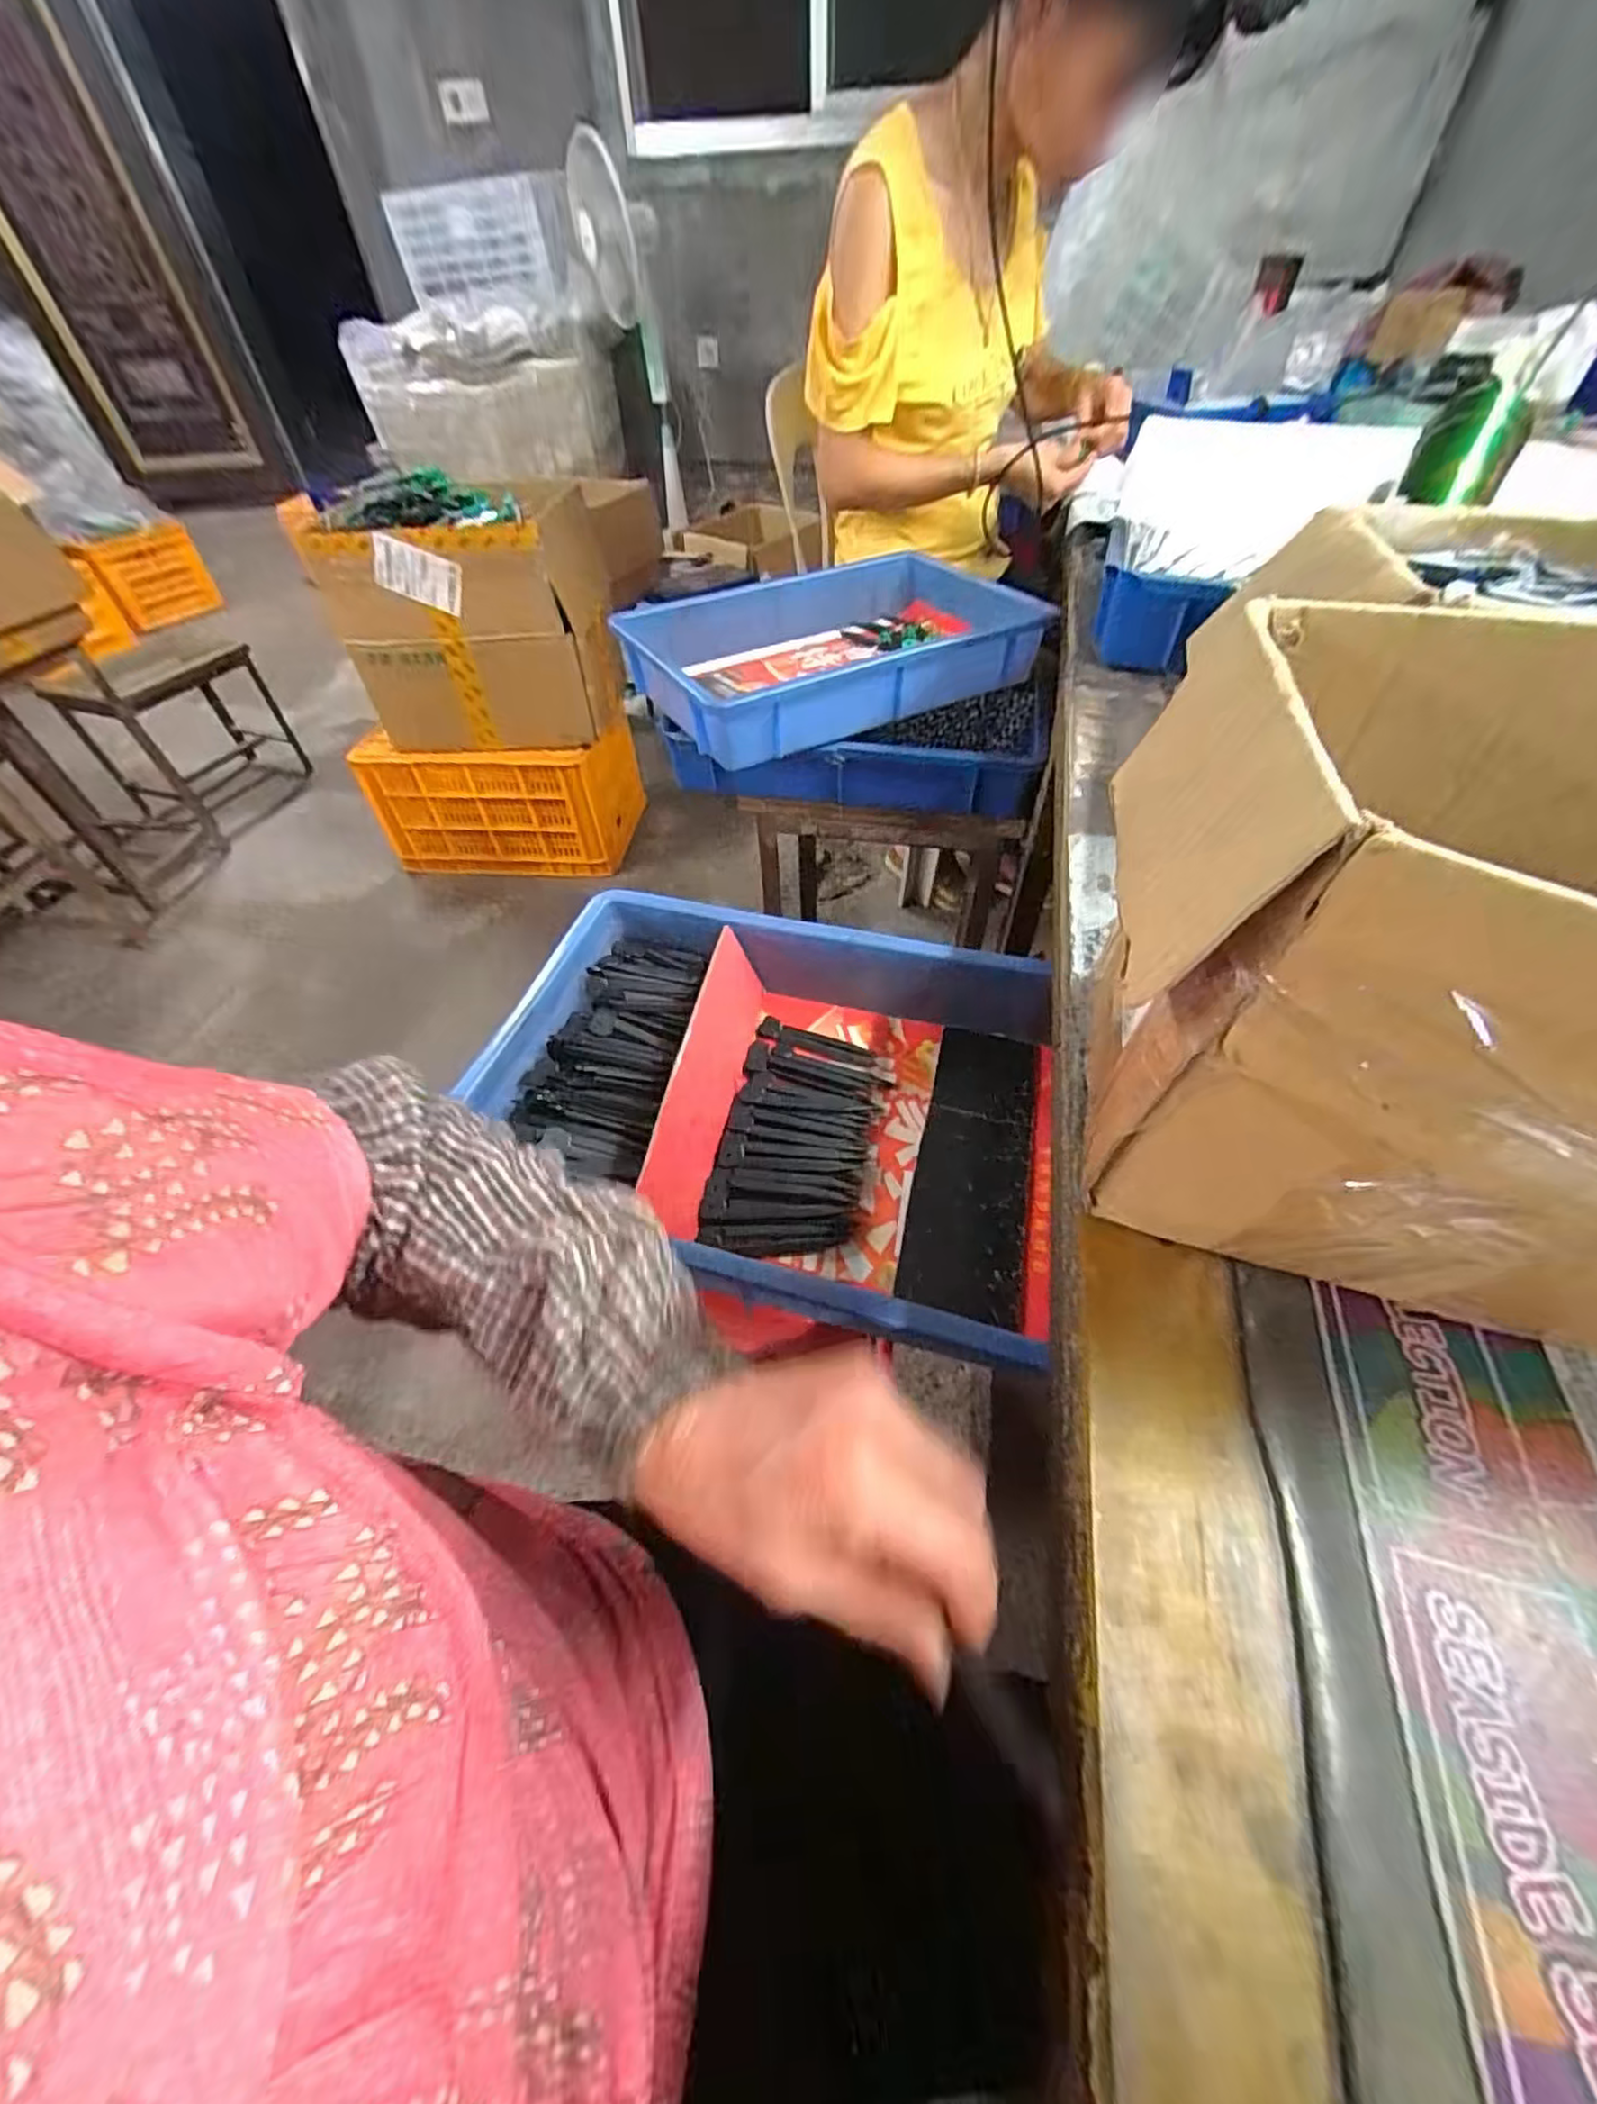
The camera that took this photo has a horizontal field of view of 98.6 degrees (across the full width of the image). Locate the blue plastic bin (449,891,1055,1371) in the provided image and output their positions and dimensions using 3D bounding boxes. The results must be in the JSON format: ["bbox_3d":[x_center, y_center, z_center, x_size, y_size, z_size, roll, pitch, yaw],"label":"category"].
[{"bbox_3d":[-0.008,0.027,0.486,0.388,0.080,0.265,11,50,12],"label":"blue plastic bin"}]

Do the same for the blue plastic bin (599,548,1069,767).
[{"bbox_3d":[0.039,-0.480,0.808,0.453,0.080,0.325,-26,54,-18],"label":"blue plastic bin"}]

